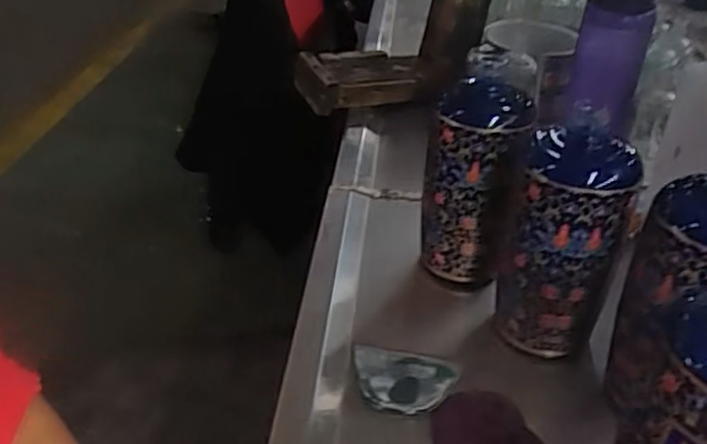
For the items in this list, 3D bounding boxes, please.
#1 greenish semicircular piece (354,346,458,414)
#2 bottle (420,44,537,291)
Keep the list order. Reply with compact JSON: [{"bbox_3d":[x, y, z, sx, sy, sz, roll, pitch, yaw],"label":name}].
[{"bbox_3d":[0.034,0.112,0.473,0.073,0.008,0.055,7,35,13],"label":"greenish semicircular piece"},{"bbox_3d":[0.099,-0.041,0.538,0.081,0.192,0.065,6,35,13],"label":"bottle"}]

